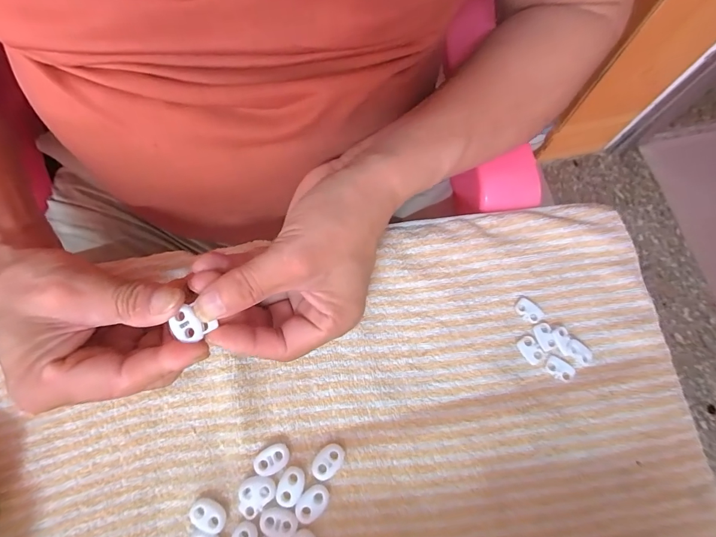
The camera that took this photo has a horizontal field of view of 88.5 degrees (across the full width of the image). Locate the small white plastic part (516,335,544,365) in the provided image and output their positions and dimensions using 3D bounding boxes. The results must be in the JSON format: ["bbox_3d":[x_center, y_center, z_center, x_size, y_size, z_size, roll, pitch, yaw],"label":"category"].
[{"bbox_3d":[0.117,0.055,0.248,0.012,0.004,0.019,-30,76,-8],"label":"small white plastic part"}]

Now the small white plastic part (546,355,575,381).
[{"bbox_3d":[0.135,0.066,0.244,0.019,0.004,0.013,25,75,7],"label":"small white plastic part"}]

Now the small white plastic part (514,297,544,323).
[{"bbox_3d":[0.119,0.029,0.255,0.019,0.004,0.012,37,77,10],"label":"small white plastic part"}]

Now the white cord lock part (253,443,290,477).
[{"bbox_3d":[-0.054,0.119,0.229,0.022,0.005,0.016,-29,75,-8],"label":"white cord lock part"}]

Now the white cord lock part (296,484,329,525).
[{"bbox_3d":[-0.028,0.141,0.220,0.016,0.004,0.022,34,77,10],"label":"white cord lock part"}]

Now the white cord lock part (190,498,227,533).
[{"bbox_3d":[-0.090,0.148,0.221,0.022,0.006,0.015,38,77,11],"label":"white cord lock part"}]

